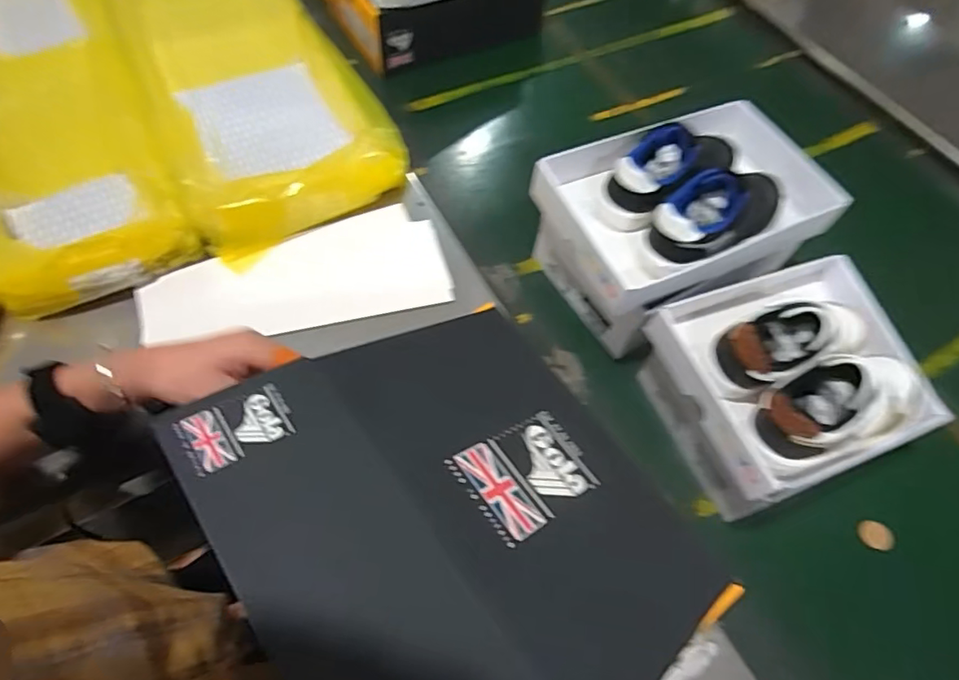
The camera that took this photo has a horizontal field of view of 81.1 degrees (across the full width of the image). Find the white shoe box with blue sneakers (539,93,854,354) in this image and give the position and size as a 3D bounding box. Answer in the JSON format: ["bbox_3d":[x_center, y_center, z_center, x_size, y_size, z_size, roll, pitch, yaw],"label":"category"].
[{"bbox_3d":[0.235,-0.139,0.657,0.306,0.186,0.194,-20,64,-14],"label":"white shoe box with blue sneakers"}]

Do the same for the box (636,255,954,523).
[{"bbox_3d":[0.312,0.043,0.574,0.242,0.183,0.196,-17,63,-13],"label":"box"}]

